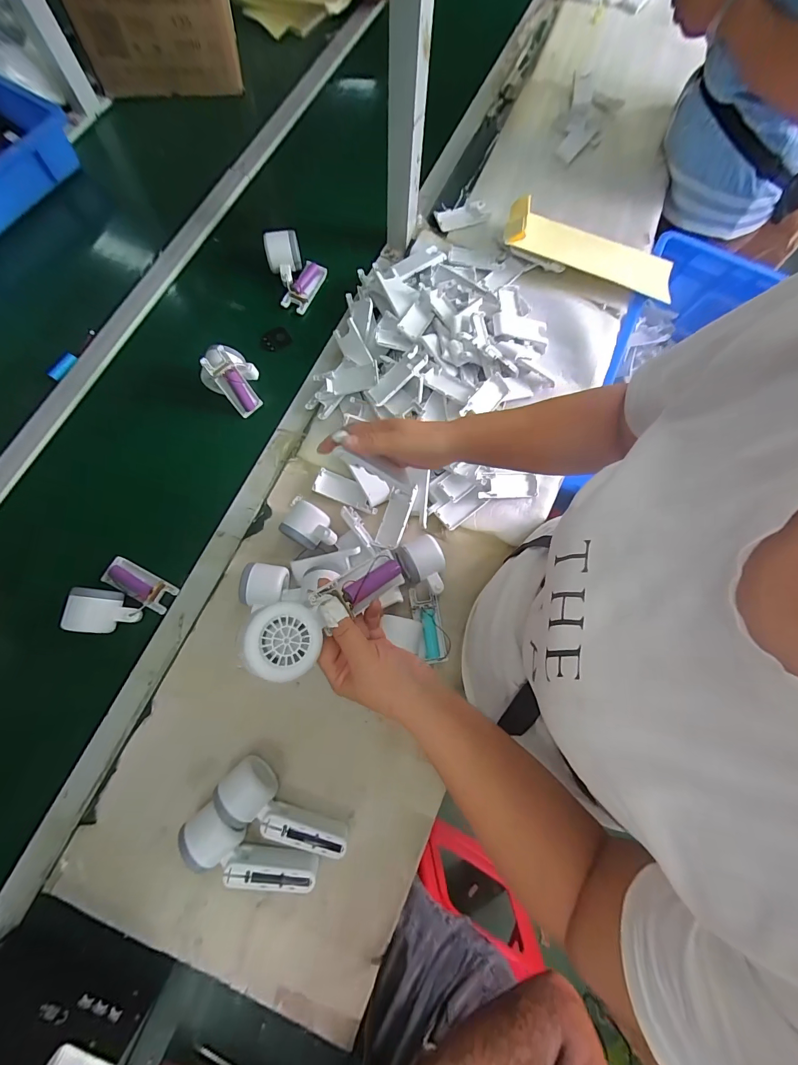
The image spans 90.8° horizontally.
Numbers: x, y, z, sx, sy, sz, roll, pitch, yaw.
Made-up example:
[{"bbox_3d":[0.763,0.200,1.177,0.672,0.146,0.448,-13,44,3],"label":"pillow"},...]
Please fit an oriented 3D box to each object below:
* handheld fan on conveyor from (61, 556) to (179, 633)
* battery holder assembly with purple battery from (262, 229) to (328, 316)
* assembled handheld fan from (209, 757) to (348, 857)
[{"bbox_3d":[-0.369,0.091,0.526,0.097,0.055,0.096,18,76,3],"label":"handheld fan on conveyor"},{"bbox_3d":[-0.172,-0.448,0.675,0.088,0.068,0.110,-14,76,-5],"label":"battery holder assembly with purple battery"},{"bbox_3d":[-0.143,0.342,0.473,0.160,0.045,0.060,36,77,7],"label":"assembled handheld fan"}]

